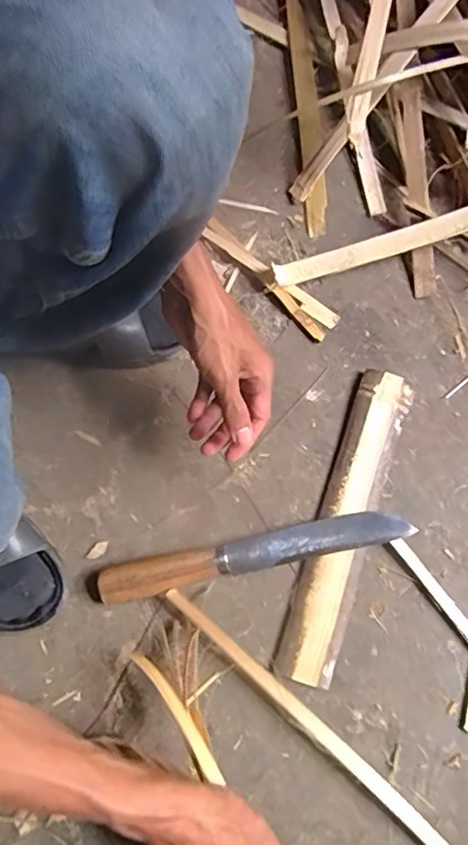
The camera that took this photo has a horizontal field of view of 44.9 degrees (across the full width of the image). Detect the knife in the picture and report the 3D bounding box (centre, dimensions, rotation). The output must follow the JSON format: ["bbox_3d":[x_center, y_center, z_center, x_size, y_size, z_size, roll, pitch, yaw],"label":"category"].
[{"bbox_3d":[0.020,0.128,0.552,0.300,0.030,0.034,-12,75,-1],"label":"knife"}]

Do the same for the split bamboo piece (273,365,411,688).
[{"bbox_3d":[0.110,0.097,0.560,0.057,0.020,0.309,20,77,7],"label":"split bamboo piece"}]

